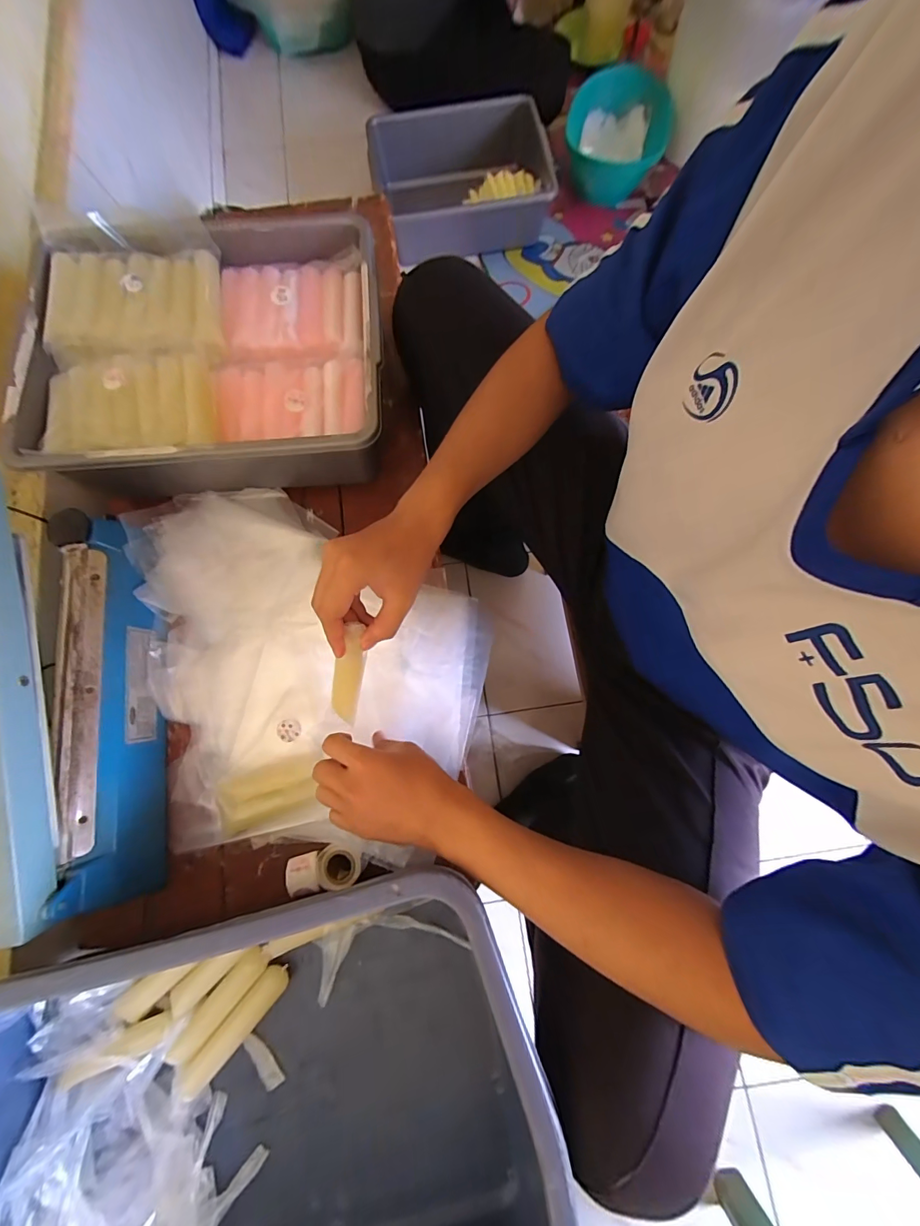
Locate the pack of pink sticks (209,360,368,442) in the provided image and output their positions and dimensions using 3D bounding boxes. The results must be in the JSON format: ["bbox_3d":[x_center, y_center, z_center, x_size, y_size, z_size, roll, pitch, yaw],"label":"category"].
[{"bbox_3d":[-0.186,-0.229,0.460,0.162,0.040,0.099,-2,77,0],"label":"pack of pink sticks"}]

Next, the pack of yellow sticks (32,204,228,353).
[{"bbox_3d":[-0.375,-0.370,0.478,0.189,0.037,0.175,-5,78,-1],"label":"pack of yellow sticks"}]

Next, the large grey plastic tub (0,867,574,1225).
[{"bbox_3d":[-0.185,0.432,0.341,0.508,0.149,0.359,-14,77,-2],"label":"large grey plastic tub"}]

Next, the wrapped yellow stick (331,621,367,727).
[{"bbox_3d":[-0.098,0.057,0.366,0.022,0.013,0.109,17,119,4],"label":"wrapped yellow stick"}]

